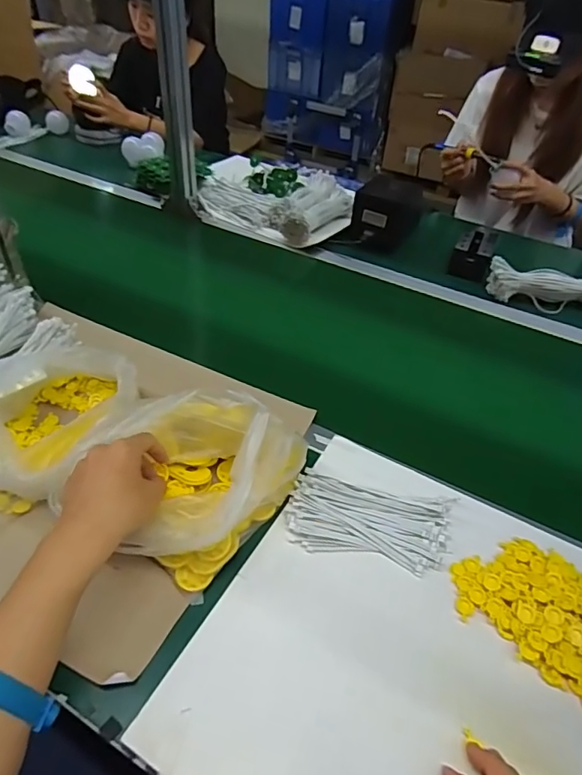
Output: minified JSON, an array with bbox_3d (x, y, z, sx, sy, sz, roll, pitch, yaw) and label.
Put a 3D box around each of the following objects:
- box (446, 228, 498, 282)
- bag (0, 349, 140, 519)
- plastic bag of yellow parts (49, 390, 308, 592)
[{"bbox_3d":[0.342,-0.251,0.939,0.071,0.069,0.071,20,45,12],"label":"box"},{"bbox_3d":[-0.271,0.043,0.568,0.151,0.081,0.224,8,45,4],"label":"bag"},{"bbox_3d":[-0.103,0.079,0.515,0.163,0.109,0.174,30,52,24],"label":"plastic bag of yellow parts"}]

